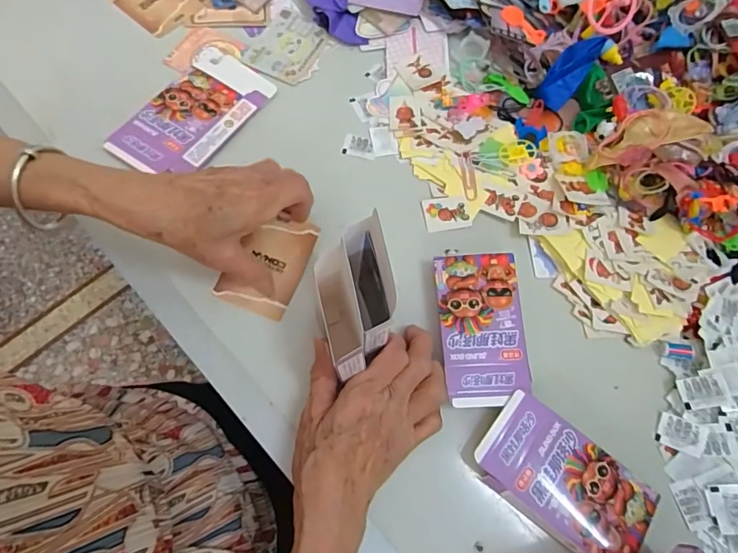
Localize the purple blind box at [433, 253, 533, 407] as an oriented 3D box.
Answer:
[{"bbox_3d":[0.089,0.042,0.379,0.065,0.024,0.117,-3,71,-1],"label":"purple blind box"}]

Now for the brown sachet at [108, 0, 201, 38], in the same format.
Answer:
[{"bbox_3d":[-0.224,-0.289,0.493,0.081,0.008,0.060,38,75,12],"label":"brown sachet"}]

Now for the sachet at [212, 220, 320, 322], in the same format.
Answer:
[{"bbox_3d":[-0.084,-0.011,0.394,0.059,0.013,0.084,22,72,7],"label":"sachet"}]

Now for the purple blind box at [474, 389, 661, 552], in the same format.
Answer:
[{"bbox_3d":[0.139,0.145,0.341,0.118,0.030,0.068,37,71,9],"label":"purple blind box"}]

